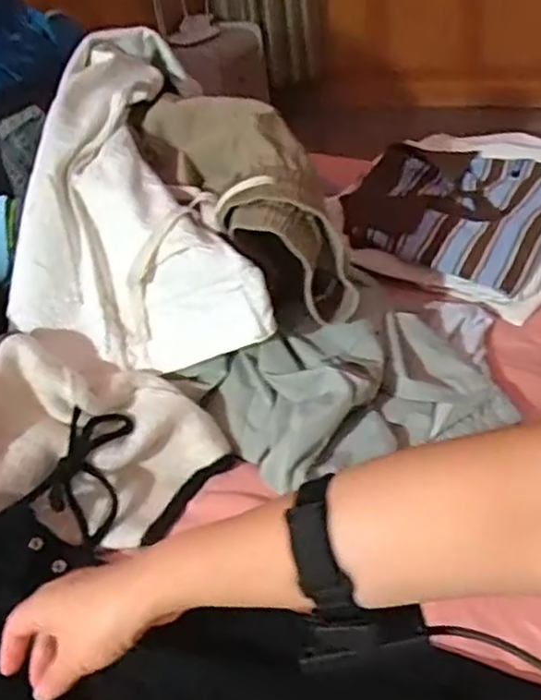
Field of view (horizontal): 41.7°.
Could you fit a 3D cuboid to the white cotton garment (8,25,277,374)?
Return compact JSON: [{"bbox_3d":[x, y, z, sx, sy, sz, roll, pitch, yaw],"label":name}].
[{"bbox_3d":[-0.123,-0.173,0.787,0.255,0.150,0.379,11,51,-12],"label":"white cotton garment"}]

